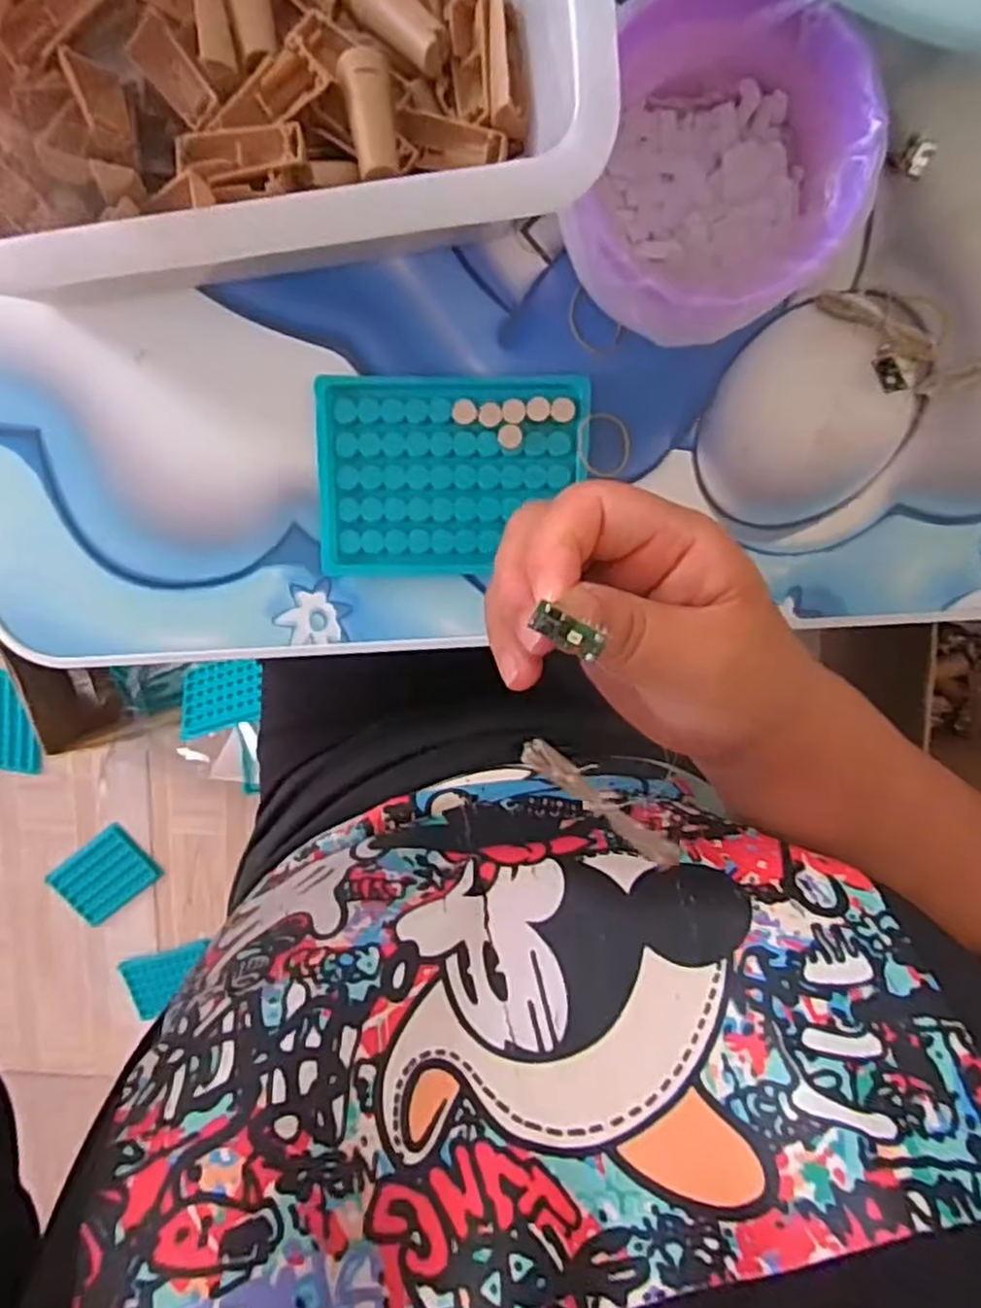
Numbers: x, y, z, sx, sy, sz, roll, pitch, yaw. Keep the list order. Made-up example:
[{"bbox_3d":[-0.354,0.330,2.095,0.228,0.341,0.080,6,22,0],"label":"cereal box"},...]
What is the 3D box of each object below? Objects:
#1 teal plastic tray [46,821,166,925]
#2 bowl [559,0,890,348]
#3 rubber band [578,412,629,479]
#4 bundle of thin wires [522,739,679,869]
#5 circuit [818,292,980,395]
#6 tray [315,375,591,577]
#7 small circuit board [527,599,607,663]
[{"bbox_3d":[-0.507,0.292,0.992,0.129,0.011,0.093,-37,100,7],"label":"teal plastic tray"},{"bbox_3d":[0.086,-0.187,0.314,0.102,0.092,0.116,14,102,-4],"label":"bowl"},{"bbox_3d":[0.056,-0.103,0.370,0.027,0.007,0.030,6,102,-2],"label":"rubber band"},{"bbox_3d":[0.038,0.049,0.249,0.061,0.007,0.012,36,100,-8],"label":"bundle of thin wires"},{"bbox_3d":[0.215,-0.151,0.365,0.109,0.012,0.044,1,102,-1],"label":"circuit"},{"bbox_3d":[-0.019,-0.087,0.370,0.128,0.011,0.095,0,102,0],"label":"tray"},{"bbox_3d":[0.021,-0.006,0.203,0.018,0.004,0.008,32,97,-5],"label":"small circuit board"}]

